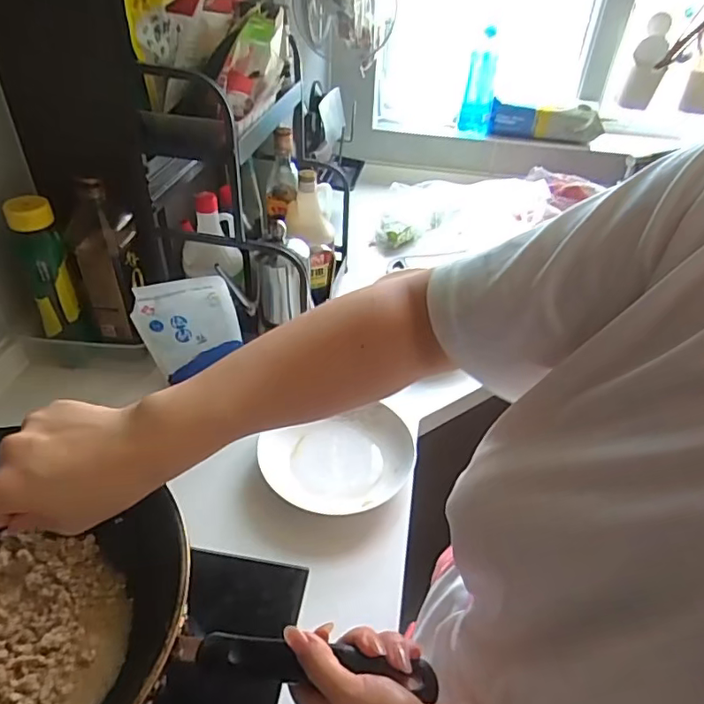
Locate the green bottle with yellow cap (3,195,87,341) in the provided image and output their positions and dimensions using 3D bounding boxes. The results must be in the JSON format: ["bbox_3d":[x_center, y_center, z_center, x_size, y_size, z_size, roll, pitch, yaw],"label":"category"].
[{"bbox_3d":[-0.405,-0.102,0.742,0.052,0.193,0.065,-17,43,-22],"label":"green bottle with yellow cap"}]

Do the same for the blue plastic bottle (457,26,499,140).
[{"bbox_3d":[0.293,-0.614,1.269,0.071,0.223,0.066,9,40,9],"label":"blue plastic bottle"}]

